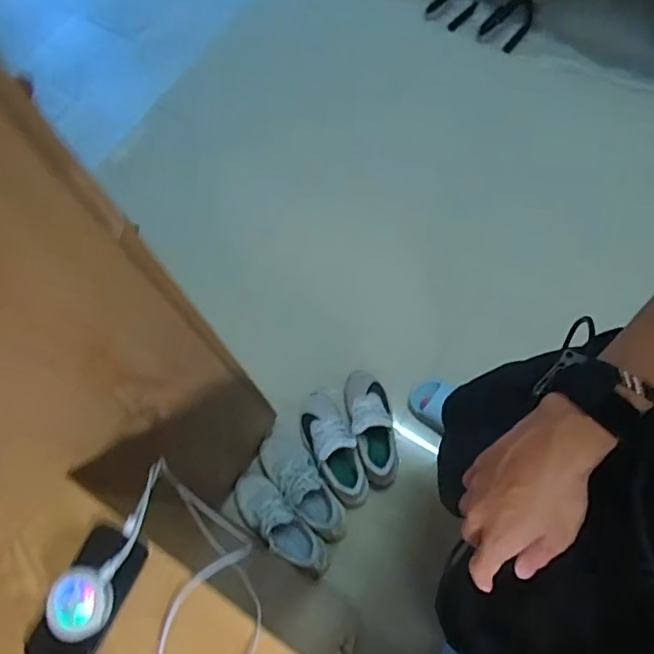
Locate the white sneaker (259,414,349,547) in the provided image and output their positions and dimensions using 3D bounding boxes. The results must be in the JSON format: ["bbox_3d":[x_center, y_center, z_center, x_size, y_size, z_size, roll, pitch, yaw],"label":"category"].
[{"bbox_3d":[-0.065,0.339,1.254,0.114,0.095,0.307,-31,58,-9],"label":"white sneaker"}]

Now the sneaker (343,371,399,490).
[{"bbox_3d":[0.100,0.220,1.270,0.100,0.092,0.262,-13,69,0],"label":"sneaker"}]

